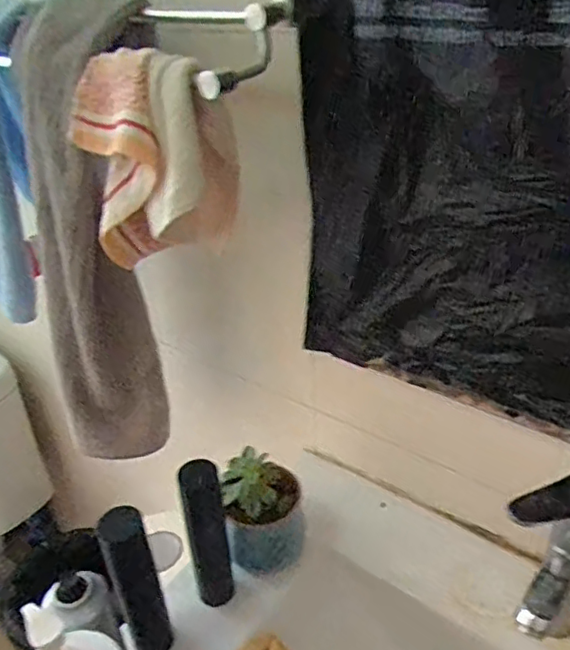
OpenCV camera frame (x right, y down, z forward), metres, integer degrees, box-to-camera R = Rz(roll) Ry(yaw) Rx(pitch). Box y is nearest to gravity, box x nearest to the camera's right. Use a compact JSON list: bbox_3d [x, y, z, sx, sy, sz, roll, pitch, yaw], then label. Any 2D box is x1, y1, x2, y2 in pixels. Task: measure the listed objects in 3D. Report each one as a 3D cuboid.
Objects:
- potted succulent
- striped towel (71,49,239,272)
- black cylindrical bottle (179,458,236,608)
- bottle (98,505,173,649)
[{"bbox_3d":[-0.022,0.210,0.690,0.085,0.118,0.080,-4,32,2],"label":"potted succulent"},{"bbox_3d":[-0.117,-0.145,0.577,0.142,0.201,0.095,-8,32,-7],"label":"striped towel"},{"bbox_3d":[-0.079,0.216,0.632,0.039,0.176,0.036,-6,32,-4],"label":"black cylindrical bottle"},{"bbox_3d":[-0.137,0.251,0.583,0.042,0.178,0.046,-14,33,-16],"label":"bottle"}]

